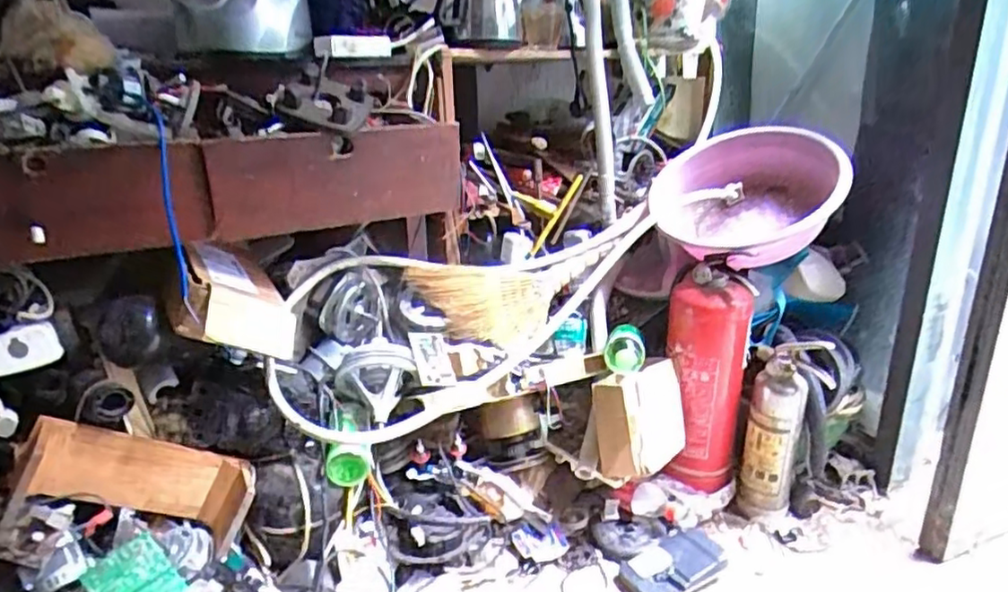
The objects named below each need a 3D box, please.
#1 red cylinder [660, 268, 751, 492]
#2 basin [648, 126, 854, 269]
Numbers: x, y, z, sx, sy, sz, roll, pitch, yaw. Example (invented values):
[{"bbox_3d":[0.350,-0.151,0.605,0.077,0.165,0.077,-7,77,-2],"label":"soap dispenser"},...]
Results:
[{"bbox_3d":[0.360,0.155,1.233,0.129,0.387,0.106,-3,20,-4],"label":"red cylinder"},{"bbox_3d":[0.463,-0.182,1.278,0.344,0.156,0.361,-21,40,14],"label":"basin"}]

